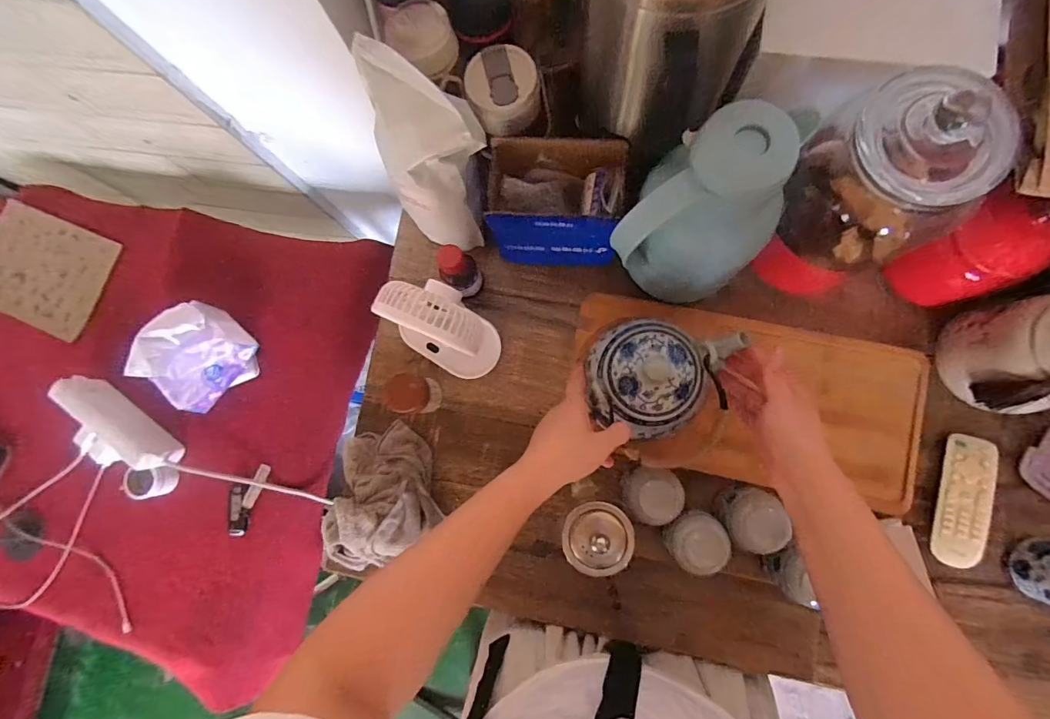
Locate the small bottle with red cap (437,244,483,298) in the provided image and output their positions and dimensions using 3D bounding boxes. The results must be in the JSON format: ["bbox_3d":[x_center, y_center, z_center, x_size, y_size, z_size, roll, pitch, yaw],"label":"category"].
[{"bbox_3d":[-0.077,-0.106,0.566,0.043,0.106,0.042,-1,82,6],"label":"small bottle with red cap"}]

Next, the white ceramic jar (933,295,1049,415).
[{"bbox_3d":[0.522,-0.008,0.459,0.111,0.111,0.112,-9,82,5],"label":"white ceramic jar"}]

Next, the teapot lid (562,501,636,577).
[{"bbox_3d":[0.077,0.190,0.471,0.073,0.026,0.074,-1,82,6],"label":"teapot lid"}]

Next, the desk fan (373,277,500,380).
[{"bbox_3d":[-0.096,-0.035,0.525,0.114,0.168,0.080,32,87,9],"label":"desk fan"}]

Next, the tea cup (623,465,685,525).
[{"bbox_3d":[0.144,0.152,0.509,0.064,0.040,0.059,-1,82,6],"label":"tea cup"}]

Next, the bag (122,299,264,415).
[{"bbox_3d":[-0.493,-0.005,0.692,0.105,0.131,0.147,40,88,9],"label":"bag"}]

